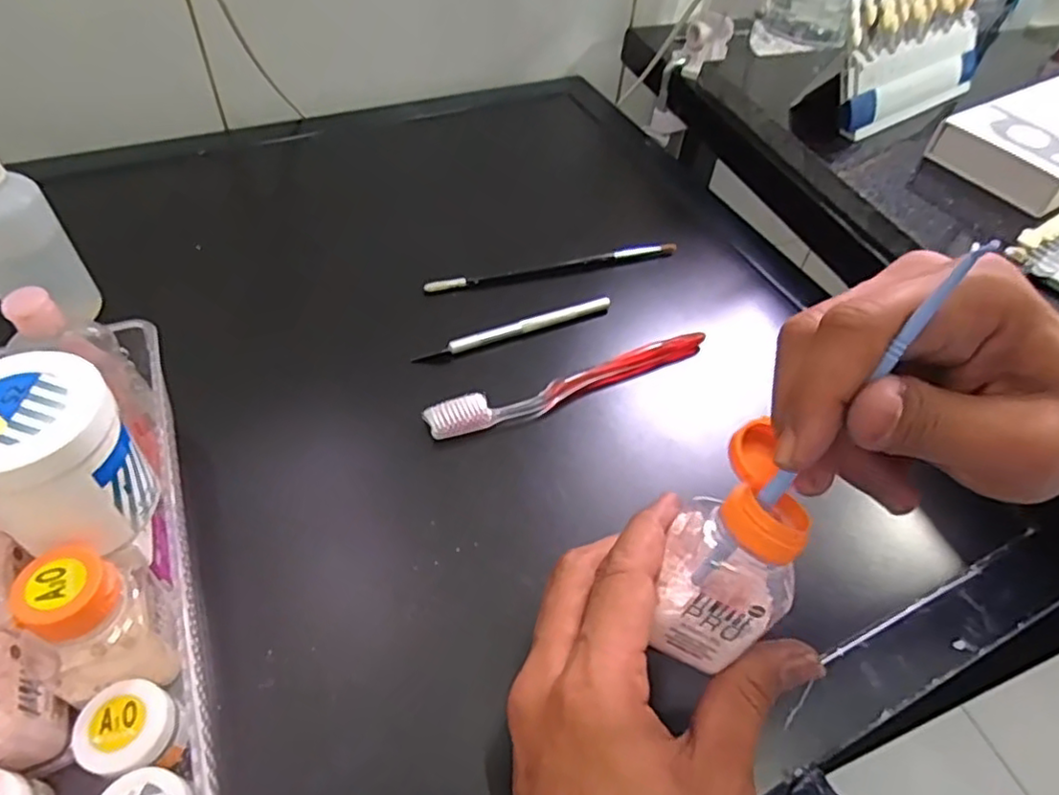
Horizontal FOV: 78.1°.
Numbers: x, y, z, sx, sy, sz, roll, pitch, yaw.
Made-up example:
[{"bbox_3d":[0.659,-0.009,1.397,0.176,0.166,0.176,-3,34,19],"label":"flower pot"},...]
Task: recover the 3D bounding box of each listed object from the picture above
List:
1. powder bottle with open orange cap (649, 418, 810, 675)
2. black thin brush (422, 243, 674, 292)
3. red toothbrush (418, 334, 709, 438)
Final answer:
[{"bbox_3d":[0.077,0.060,0.255,0.042,0.086,0.064,32,24,0],"label":"powder bottle with open orange cap"},{"bbox_3d":[0.019,-0.093,0.469,0.186,0.011,0.007,-12,52,-16],"label":"black thin brush"},{"bbox_3d":[0.028,-0.009,0.398,0.181,0.014,0.019,-17,53,-19],"label":"red toothbrush"}]

